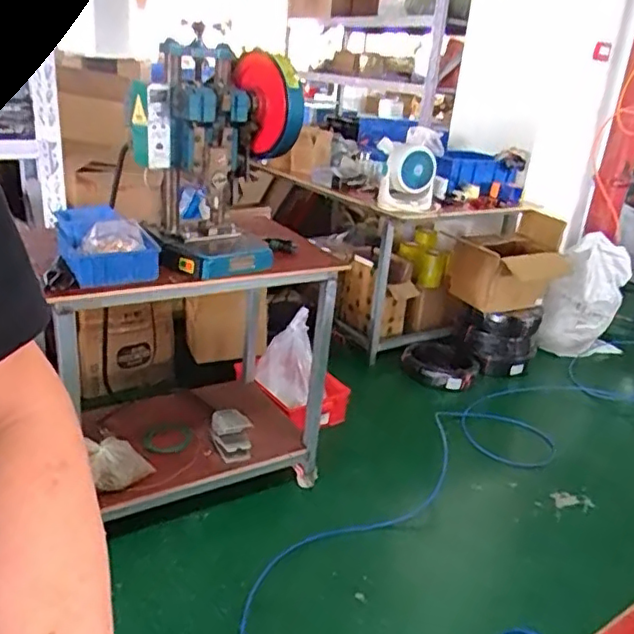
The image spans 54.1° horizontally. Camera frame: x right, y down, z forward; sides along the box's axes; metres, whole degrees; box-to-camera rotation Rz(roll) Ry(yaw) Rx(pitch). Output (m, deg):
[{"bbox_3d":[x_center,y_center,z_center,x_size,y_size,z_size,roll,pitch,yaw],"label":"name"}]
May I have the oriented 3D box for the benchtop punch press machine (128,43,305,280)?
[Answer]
[{"bbox_3d":[-0.247,-0.381,1.535,0.392,0.507,0.219,-1,24,-16],"label":"benchtop punch press machine"}]

